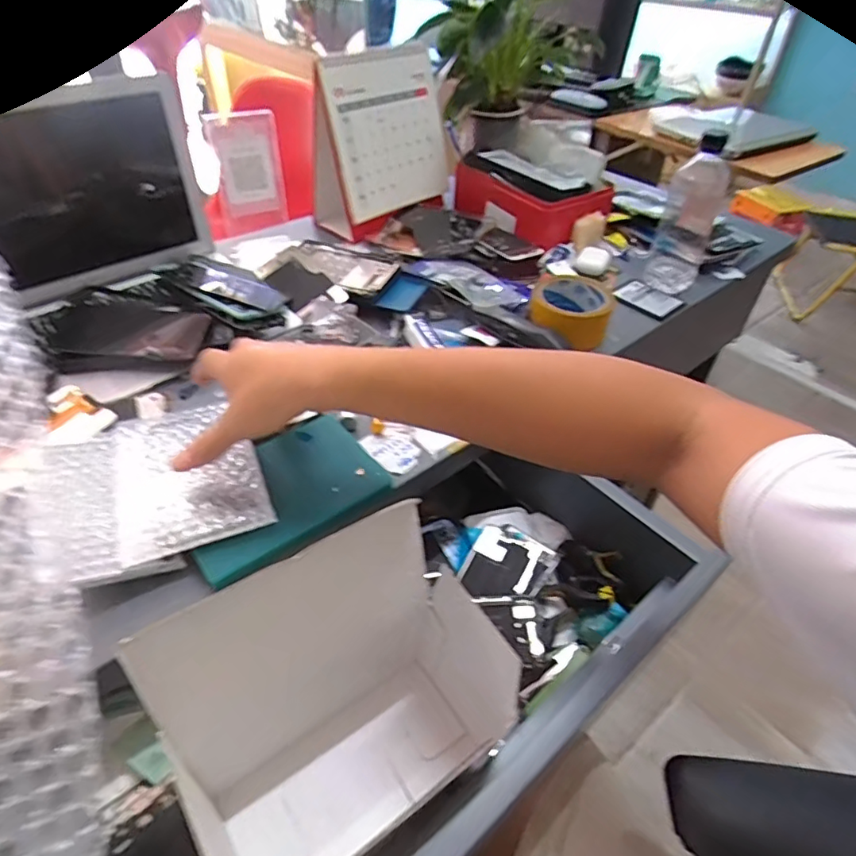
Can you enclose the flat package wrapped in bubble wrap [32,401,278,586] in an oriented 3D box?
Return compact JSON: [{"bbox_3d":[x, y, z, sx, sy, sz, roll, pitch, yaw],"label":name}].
[{"bbox_3d":[-0.225,0.042,0.450,0.159,0.016,0.163,-19,47,-22],"label":"flat package wrapped in bubble wrap"}]

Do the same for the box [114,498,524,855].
[{"bbox_3d":[-0.068,0.199,0.383,0.221,0.220,0.121,-21,48,-23],"label":"box"}]

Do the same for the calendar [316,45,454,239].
[{"bbox_3d":[-0.067,-0.436,0.816,0.093,0.198,0.212,33,51,29],"label":"calendar"}]

